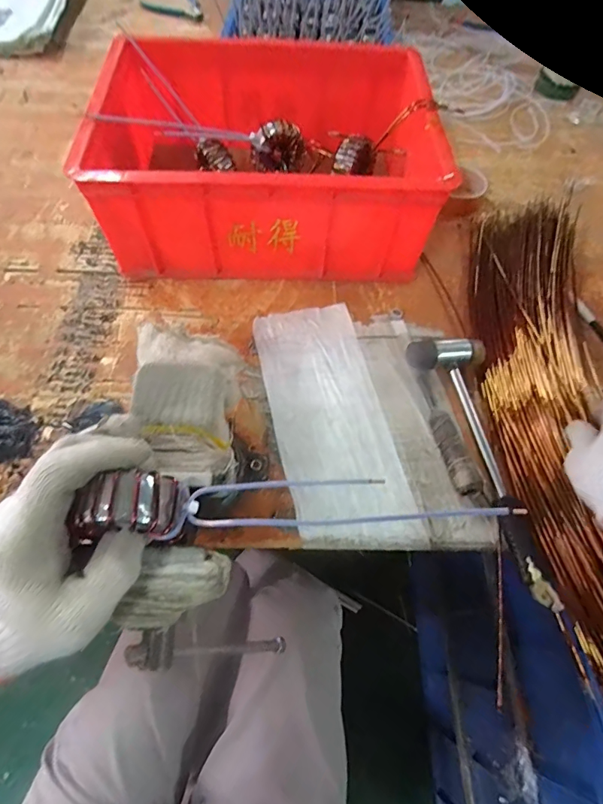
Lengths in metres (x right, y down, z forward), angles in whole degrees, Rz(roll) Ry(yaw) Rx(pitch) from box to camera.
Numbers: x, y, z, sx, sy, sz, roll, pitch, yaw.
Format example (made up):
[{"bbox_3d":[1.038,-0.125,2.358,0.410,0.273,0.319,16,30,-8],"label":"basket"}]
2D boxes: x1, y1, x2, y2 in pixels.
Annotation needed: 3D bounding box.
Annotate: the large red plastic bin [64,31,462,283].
[{"bbox_3d":[-0.041,-0.323,0.561,0.392,0.142,0.323,-1,60,-3],"label":"large red plastic bin"}]

